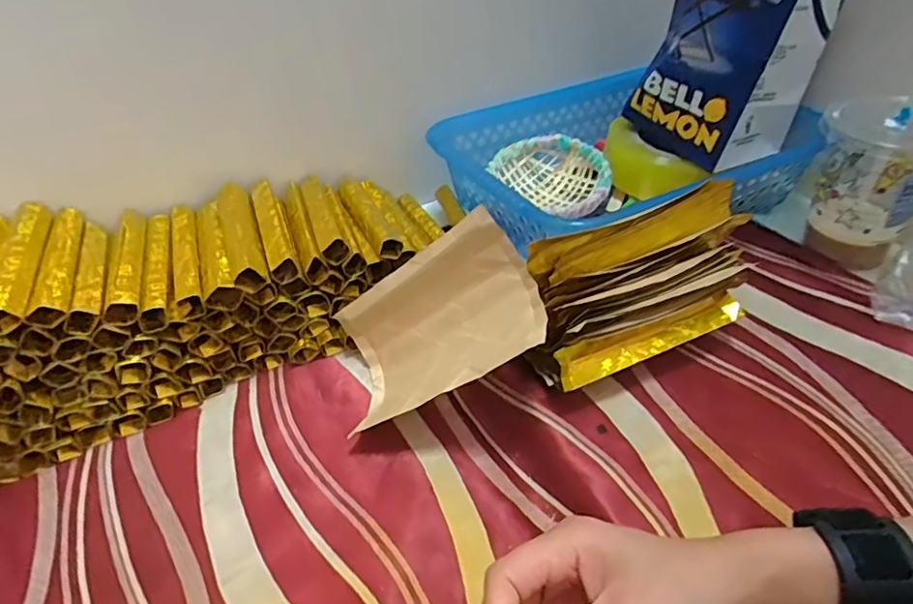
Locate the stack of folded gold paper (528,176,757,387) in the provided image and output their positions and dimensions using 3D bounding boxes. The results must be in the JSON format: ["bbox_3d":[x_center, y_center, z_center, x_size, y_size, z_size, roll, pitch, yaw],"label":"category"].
[{"bbox_3d":[0.138,-0.005,0.407,0.173,0.096,0.071,-19,42,-13],"label":"stack of folded gold paper"}]

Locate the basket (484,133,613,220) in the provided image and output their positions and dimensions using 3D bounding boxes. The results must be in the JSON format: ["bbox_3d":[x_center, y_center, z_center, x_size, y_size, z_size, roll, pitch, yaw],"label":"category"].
[{"bbox_3d":[0.104,-0.124,0.570,0.092,0.044,0.124,-28,45,-22],"label":"basket"}]

